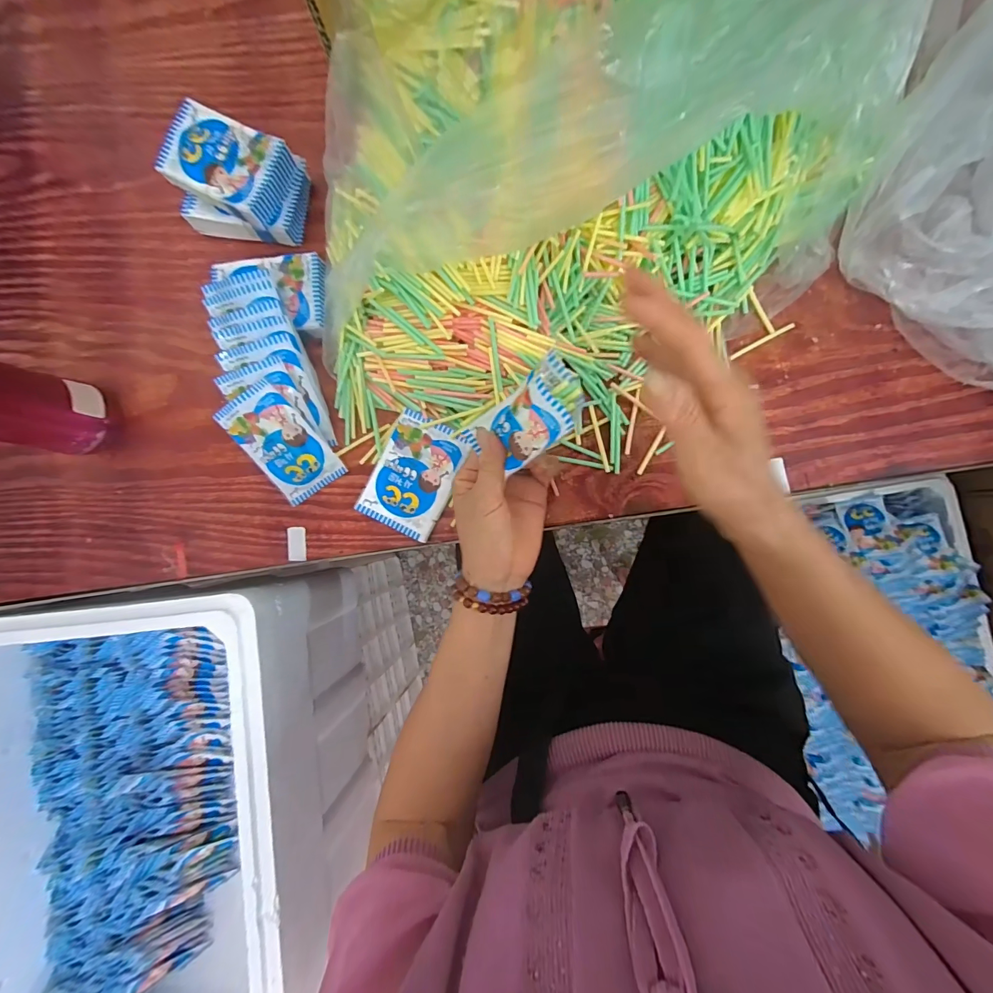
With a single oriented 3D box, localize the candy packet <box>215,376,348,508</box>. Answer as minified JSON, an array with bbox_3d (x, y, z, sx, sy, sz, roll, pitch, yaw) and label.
[{"bbox_3d":[-0.195,-0.047,0.381,0.061,0.008,0.102,-32,112,7],"label":"candy packet"}]

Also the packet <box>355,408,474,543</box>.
[{"bbox_3d":[-0.075,-0.020,0.379,0.073,0.009,0.105,27,91,6],"label":"packet"}]

